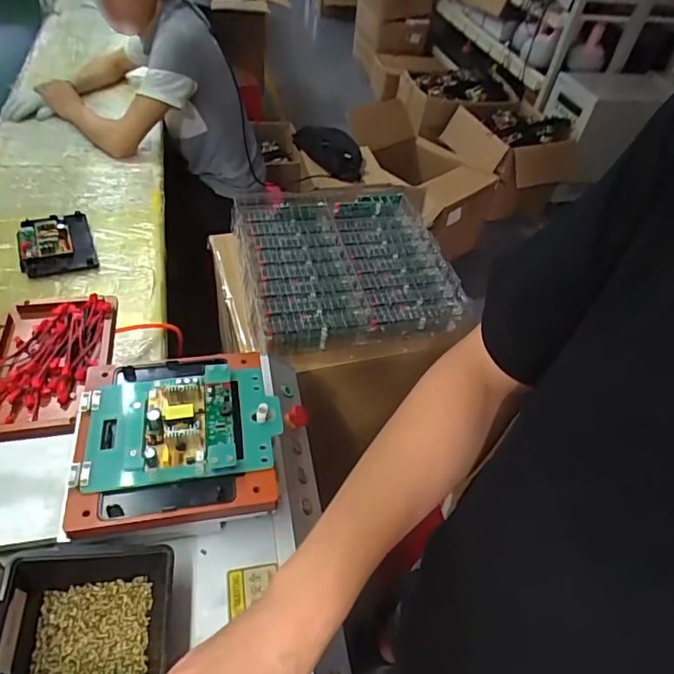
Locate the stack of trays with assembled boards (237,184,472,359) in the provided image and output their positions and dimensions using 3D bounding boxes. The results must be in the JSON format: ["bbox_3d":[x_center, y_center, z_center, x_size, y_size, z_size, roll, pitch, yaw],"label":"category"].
[{"bbox_3d":[0.010,-0.148,0.957,0.373,0.039,0.379,-6,48,-13],"label":"stack of trays with assembled boards"}]

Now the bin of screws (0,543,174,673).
[{"bbox_3d":[-0.221,0.250,0.452,0.138,0.056,0.130,0,46,-9],"label":"bin of screws"}]

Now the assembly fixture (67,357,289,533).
[{"bbox_3d":[-0.169,0.101,0.559,0.204,0.066,0.199,-4,48,-12],"label":"assembly fixture"}]

